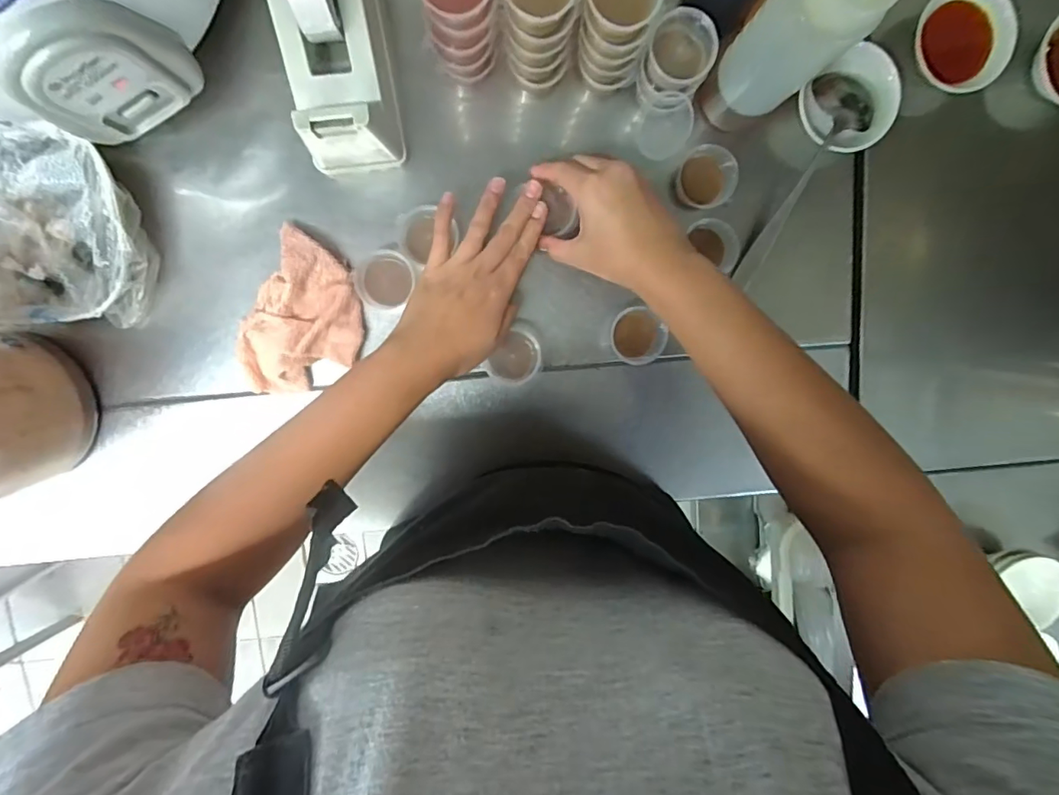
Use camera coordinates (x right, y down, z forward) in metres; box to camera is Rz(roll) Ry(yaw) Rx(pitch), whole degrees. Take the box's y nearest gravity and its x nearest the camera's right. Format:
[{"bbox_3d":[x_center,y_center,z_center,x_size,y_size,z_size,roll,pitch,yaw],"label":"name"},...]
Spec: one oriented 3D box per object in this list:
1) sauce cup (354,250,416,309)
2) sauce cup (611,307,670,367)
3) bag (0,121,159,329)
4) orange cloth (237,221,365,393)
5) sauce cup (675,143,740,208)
[{"bbox_3d":[-0.129,-0.104,0.458,0.049,0.034,0.047,-1,99,-3],"label":"sauce cup"},{"bbox_3d":[0.101,-0.059,0.478,0.053,0.043,0.049,-1,99,-3],"label":"sauce cup"},{"bbox_3d":[-0.400,-0.135,0.417,0.159,0.071,0.154,2,99,-4],"label":"bag"},{"bbox_3d":[-0.200,-0.063,0.458,0.096,0.040,0.136,31,96,-8],"label":"orange cloth"},{"bbox_3d":[0.157,-0.195,0.459,0.050,0.043,0.052,-1,99,-3],"label":"sauce cup"}]

